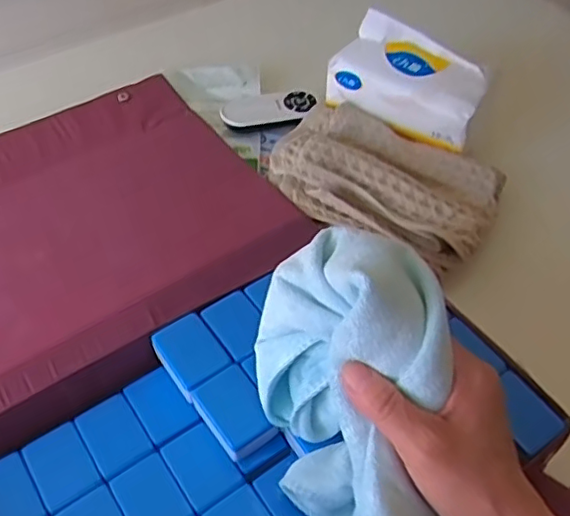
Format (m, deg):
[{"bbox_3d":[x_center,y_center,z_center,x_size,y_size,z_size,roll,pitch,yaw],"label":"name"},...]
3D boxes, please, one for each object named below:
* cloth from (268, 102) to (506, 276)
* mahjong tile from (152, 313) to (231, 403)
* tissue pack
[{"bbox_3d":[0.097,-0.084,0.605,0.219,0.032,0.149,24,54,16],"label":"cloth"},{"bbox_3d":[-0.064,0.067,0.419,0.036,0.021,0.048,-29,58,-23],"label":"mahjong tile"},{"bbox_3d":[0.131,-0.190,0.645,0.154,0.082,0.076,25,54,16],"label":"tissue pack"}]

